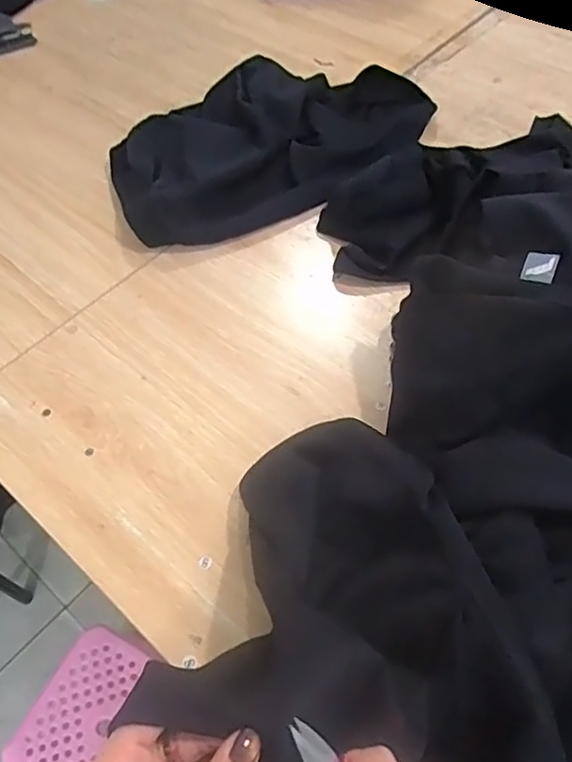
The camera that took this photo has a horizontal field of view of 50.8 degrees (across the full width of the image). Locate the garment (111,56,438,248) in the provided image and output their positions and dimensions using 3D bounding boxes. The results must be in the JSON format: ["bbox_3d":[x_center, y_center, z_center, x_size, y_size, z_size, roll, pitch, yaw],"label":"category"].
[{"bbox_3d":[-0.019,-0.323,0.777,0.419,0.041,0.260,-24,58,-13],"label":"garment"}]

